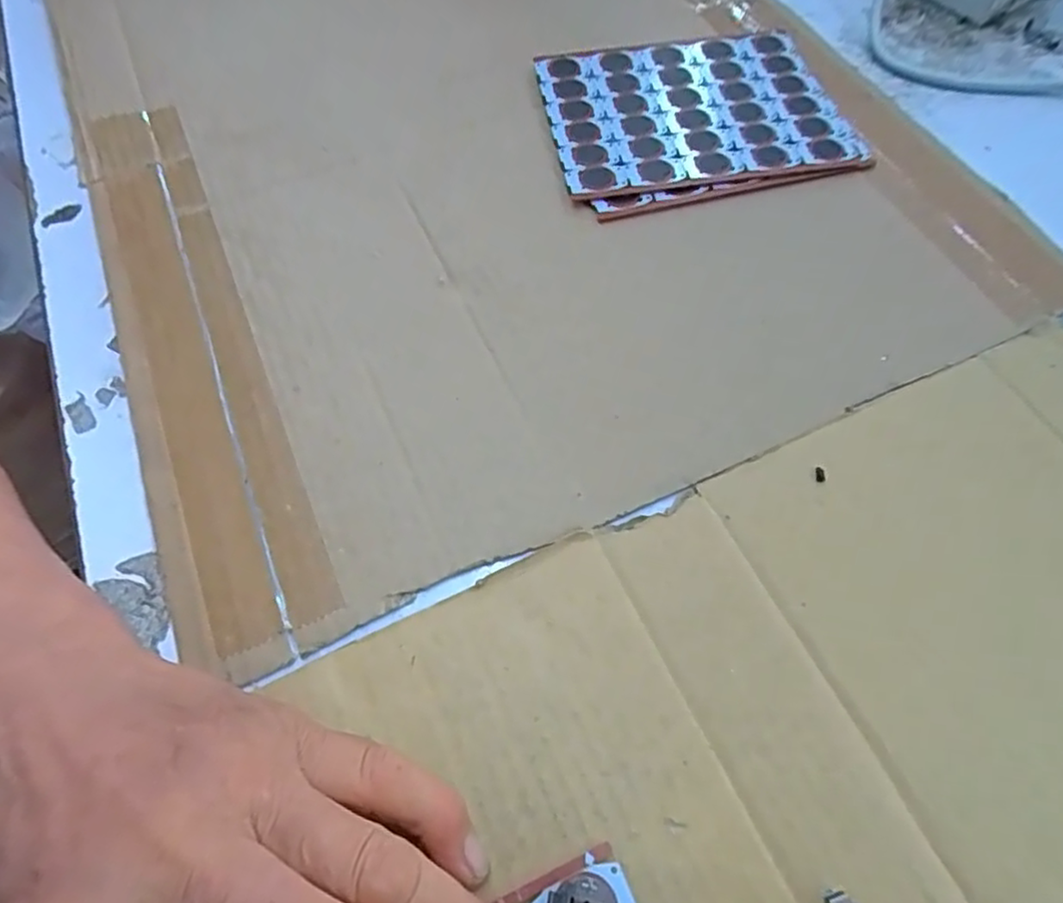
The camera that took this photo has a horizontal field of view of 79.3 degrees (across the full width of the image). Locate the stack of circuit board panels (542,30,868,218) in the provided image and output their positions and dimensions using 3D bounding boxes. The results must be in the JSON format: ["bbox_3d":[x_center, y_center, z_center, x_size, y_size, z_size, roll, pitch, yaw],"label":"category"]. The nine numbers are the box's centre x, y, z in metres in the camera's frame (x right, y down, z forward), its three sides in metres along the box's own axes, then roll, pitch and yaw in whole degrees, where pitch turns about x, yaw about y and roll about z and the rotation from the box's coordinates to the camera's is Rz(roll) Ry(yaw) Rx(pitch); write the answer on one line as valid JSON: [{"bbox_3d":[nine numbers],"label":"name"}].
[{"bbox_3d":[0.086,-0.182,0.344,0.152,0.008,0.119,-10,62,-5],"label":"stack of circuit board panels"}]

